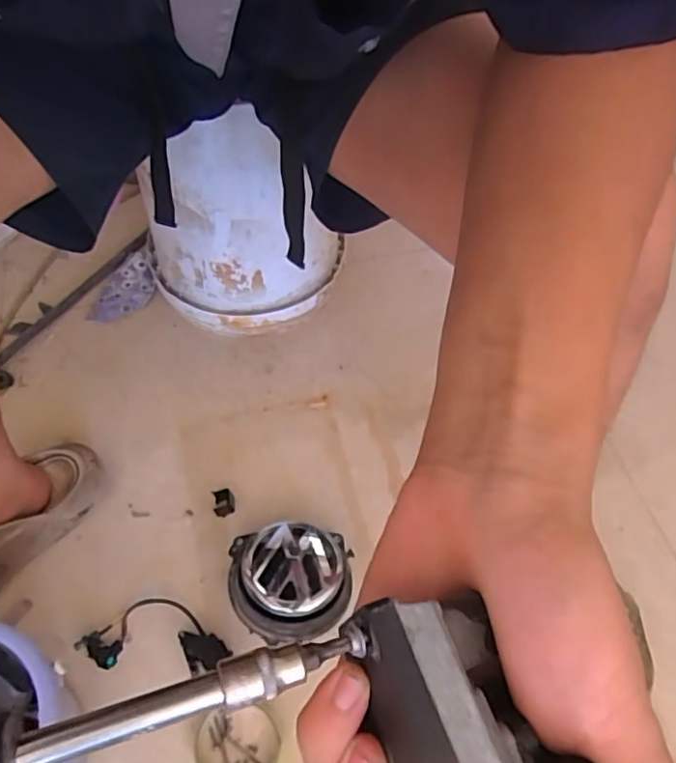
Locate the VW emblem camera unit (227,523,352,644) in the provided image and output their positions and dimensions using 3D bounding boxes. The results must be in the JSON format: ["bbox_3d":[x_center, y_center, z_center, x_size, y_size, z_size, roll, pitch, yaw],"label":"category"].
[{"bbox_3d":[-0.054,0.224,0.661,0.133,0.073,0.121,1,56,-1],"label":"VW emblem camera unit"}]

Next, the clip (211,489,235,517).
[{"bbox_3d":[-0.143,0.151,0.745,0.026,0.011,0.036,-9,56,-8],"label":"clip"}]

